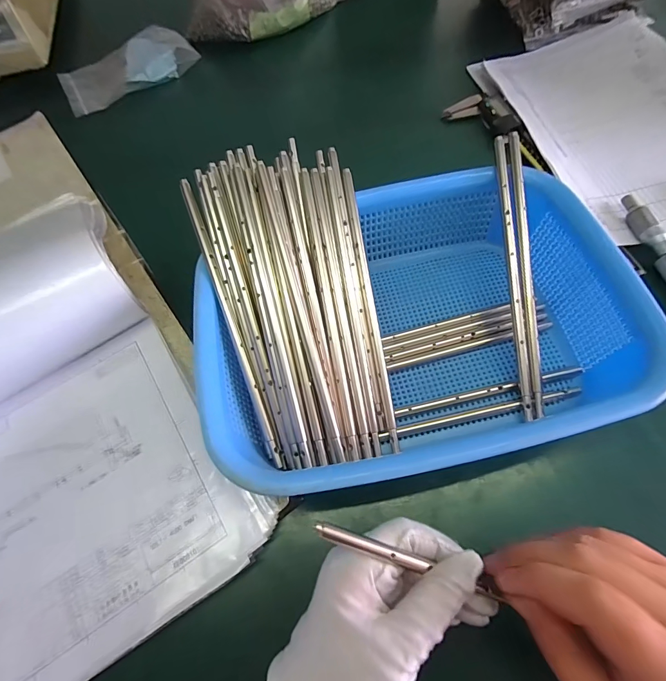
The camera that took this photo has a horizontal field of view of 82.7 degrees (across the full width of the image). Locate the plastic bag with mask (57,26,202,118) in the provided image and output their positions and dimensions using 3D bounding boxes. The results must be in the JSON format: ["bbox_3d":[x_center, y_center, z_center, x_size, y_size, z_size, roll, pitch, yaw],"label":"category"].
[{"bbox_3d":[-0.294,-0.385,0.526,0.177,0.026,0.125,-36,67,-14],"label":"plastic bag with mask"}]

